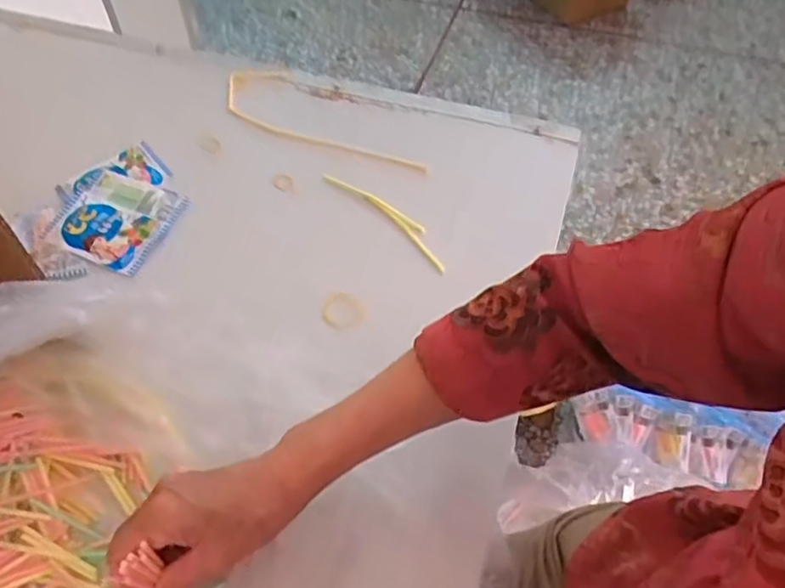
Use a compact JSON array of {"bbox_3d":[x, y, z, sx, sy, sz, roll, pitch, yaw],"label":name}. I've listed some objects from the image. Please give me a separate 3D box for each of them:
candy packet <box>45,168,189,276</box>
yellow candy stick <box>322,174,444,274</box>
[{"bbox_3d":[-0.273,-0.076,0.618,0.107,0.012,0.106,17,55,12],"label":"candy packet"},{"bbox_3d":[-0.003,-0.080,0.628,0.030,0.010,0.164,-37,62,-25],"label":"yellow candy stick"}]

